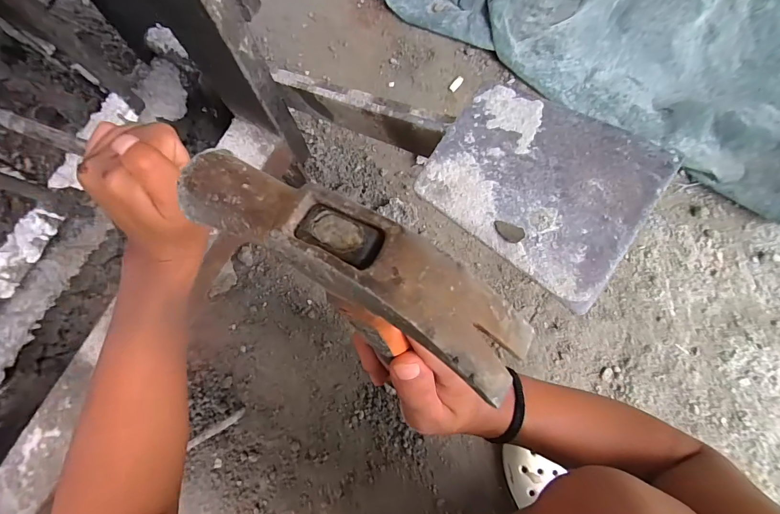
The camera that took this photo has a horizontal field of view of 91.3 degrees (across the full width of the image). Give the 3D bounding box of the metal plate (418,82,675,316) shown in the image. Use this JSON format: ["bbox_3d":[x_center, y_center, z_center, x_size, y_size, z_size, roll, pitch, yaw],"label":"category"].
[{"bbox_3d":[0.107,-0.055,0.275,0.148,0.004,0.124,34,85,14],"label":"metal plate"}]

